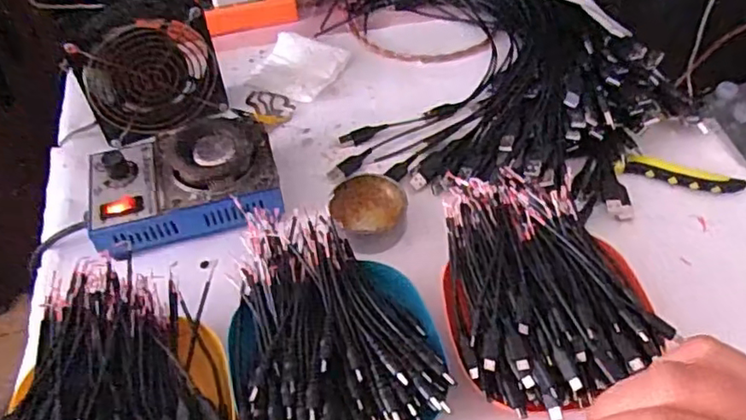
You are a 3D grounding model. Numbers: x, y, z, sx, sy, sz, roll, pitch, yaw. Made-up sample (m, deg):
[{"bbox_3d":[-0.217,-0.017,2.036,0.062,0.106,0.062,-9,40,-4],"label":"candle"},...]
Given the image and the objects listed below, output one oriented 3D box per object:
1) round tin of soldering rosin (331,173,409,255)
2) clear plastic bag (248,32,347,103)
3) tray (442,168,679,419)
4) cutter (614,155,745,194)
[{"bbox_3d":[-0.003,0.003,0.506,0.061,0.024,0.068,-6,51,-3],"label":"round tin of soldering rosin"},{"bbox_3d":[-0.078,-0.152,0.646,0.083,0.014,0.080,24,56,19],"label":"clear plastic bag"},{"bbox_3d":[0.115,0.053,0.433,0.130,0.054,0.176,-10,52,-6],"label":"tray"},{"bbox_3d":[0.262,-0.030,0.523,0.104,0.009,0.019,12,53,12],"label":"cutter"}]

